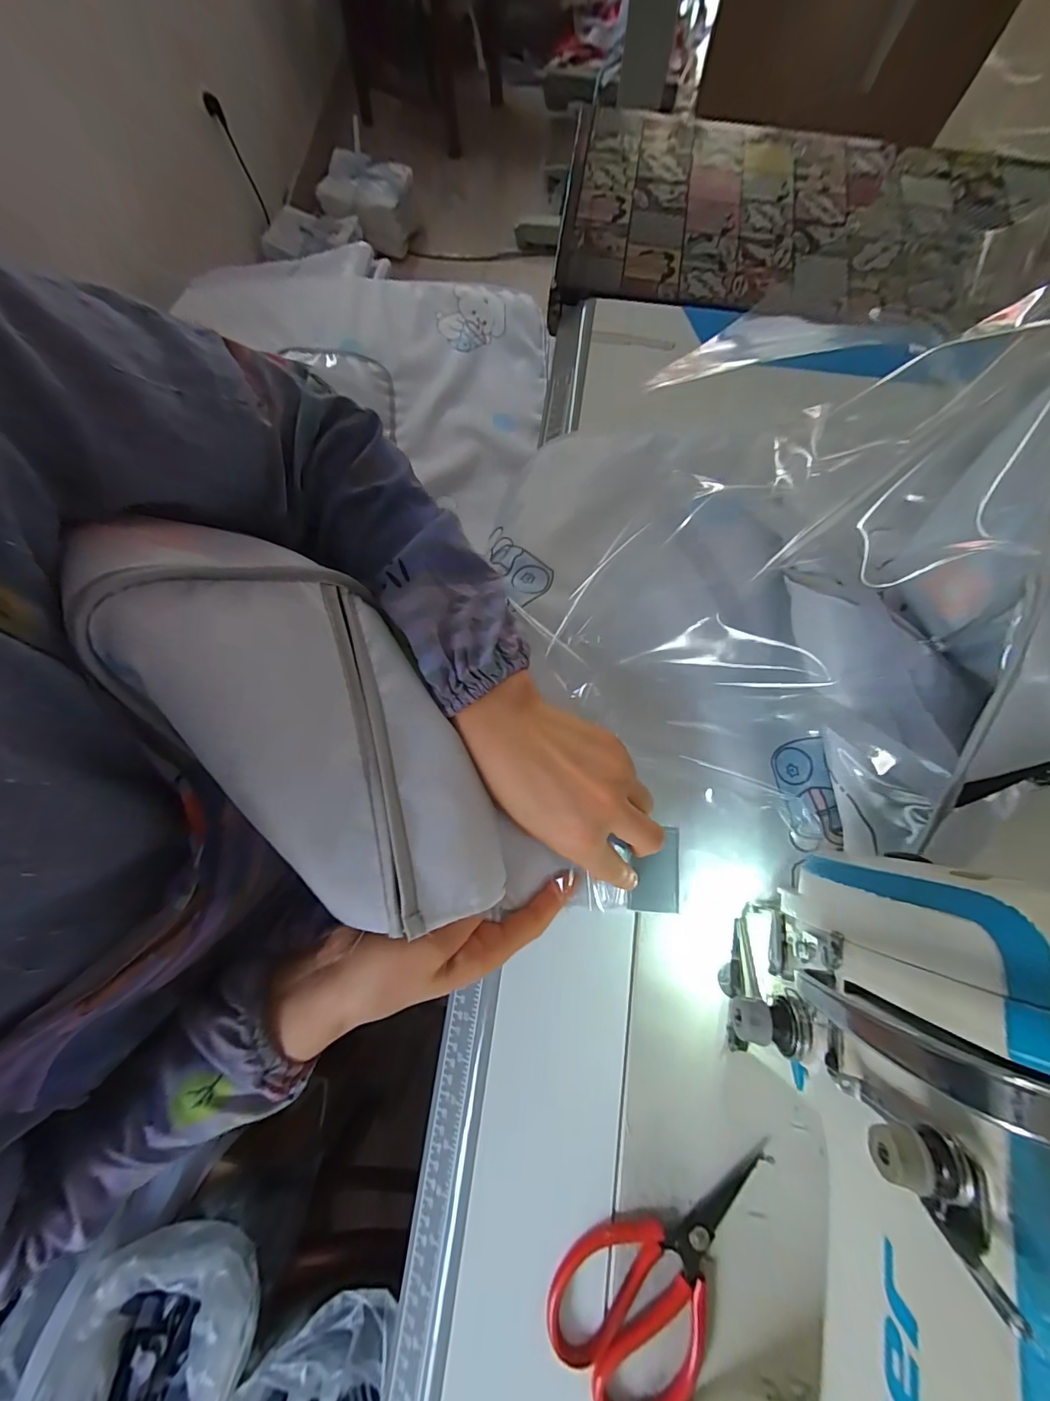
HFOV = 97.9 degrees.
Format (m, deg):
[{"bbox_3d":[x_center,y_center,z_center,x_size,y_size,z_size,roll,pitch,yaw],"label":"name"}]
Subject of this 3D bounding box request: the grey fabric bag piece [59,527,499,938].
[{"bbox_3d":[-0.108,0.018,0.254,0.113,0.067,0.254,-39,105,-9],"label":"grey fabric bag piece"}]

